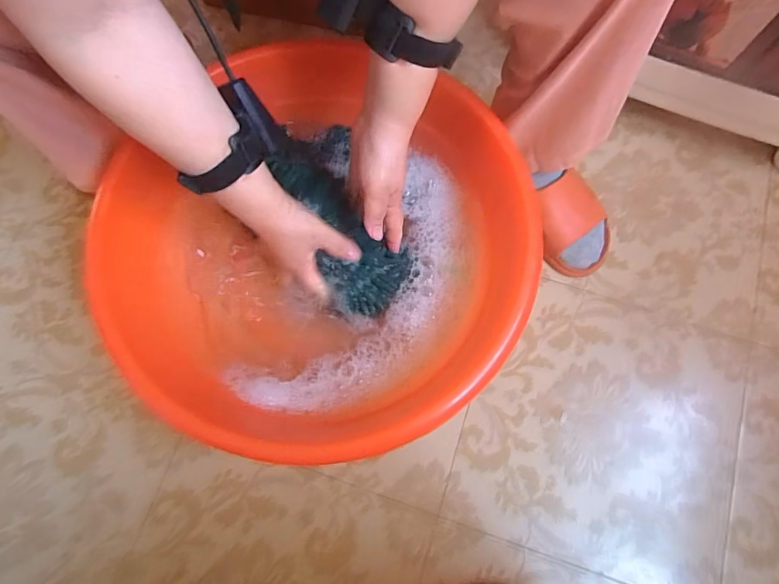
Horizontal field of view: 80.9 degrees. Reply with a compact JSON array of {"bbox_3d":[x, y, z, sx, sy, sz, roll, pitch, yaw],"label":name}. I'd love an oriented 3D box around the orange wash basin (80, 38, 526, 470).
[{"bbox_3d":[-0.069,-0.038,0.498,0.397,0.144,0.372,0,75,0],"label":"orange wash basin"}]

